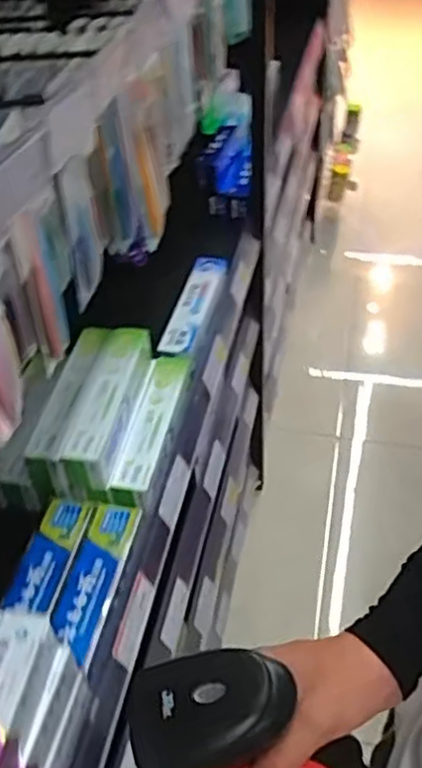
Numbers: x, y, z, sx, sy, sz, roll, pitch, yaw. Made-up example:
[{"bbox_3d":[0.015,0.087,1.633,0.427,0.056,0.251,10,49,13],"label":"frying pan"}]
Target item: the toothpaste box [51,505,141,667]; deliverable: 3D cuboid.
[{"bbox_3d":[-0.123,0.199,0.731,0.050,0.029,0.167,8,44,12],"label":"toothpaste box"}]

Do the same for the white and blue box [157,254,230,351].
[{"bbox_3d":[-0.027,-0.119,1.033,0.051,0.027,0.216,10,45,14],"label":"white and blue box"}]

